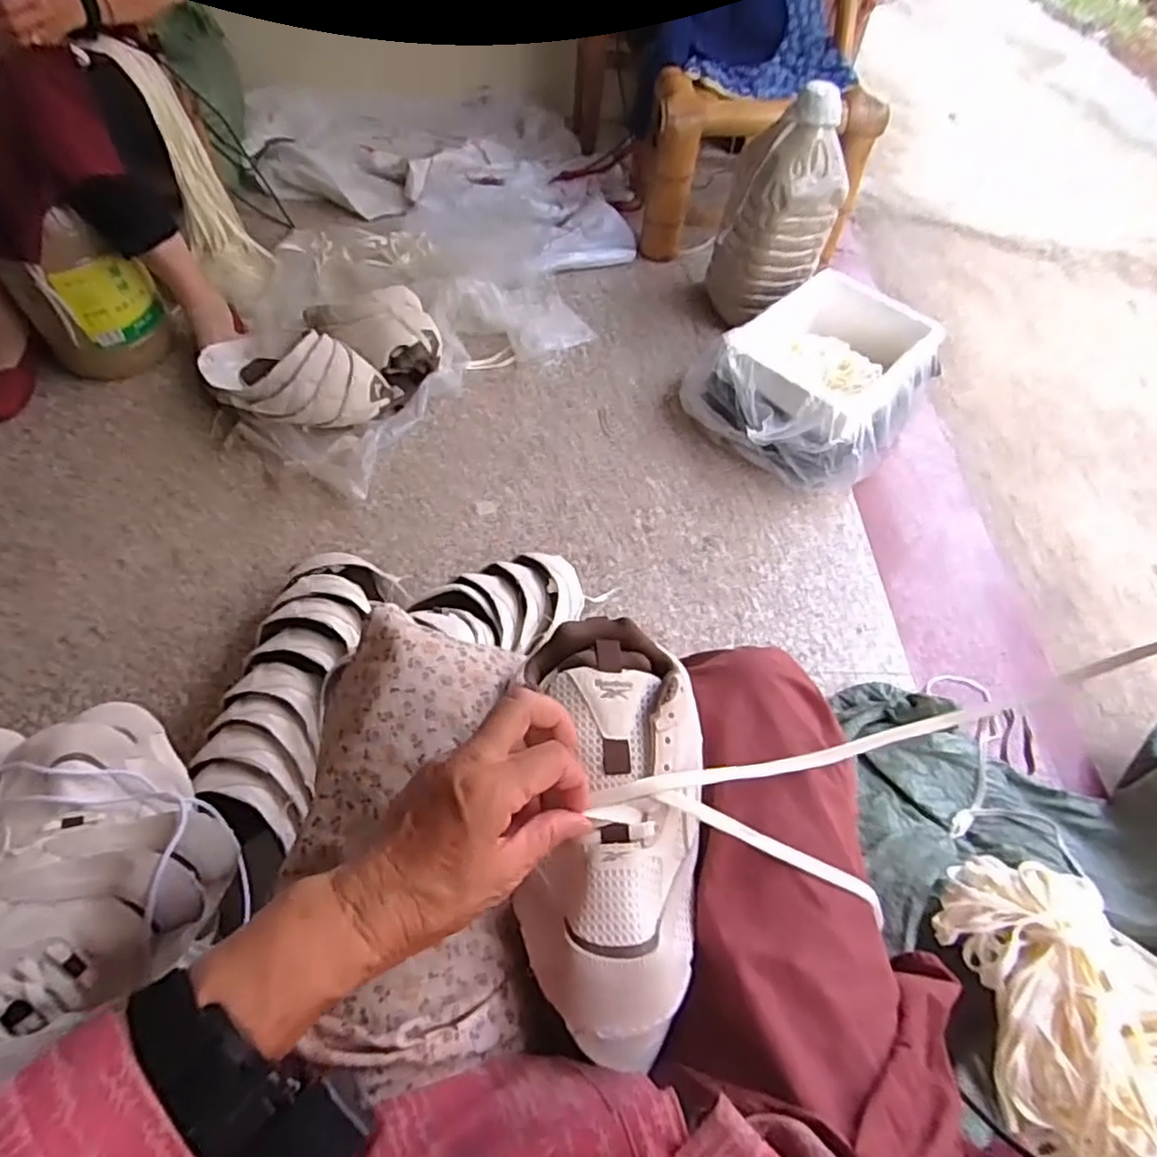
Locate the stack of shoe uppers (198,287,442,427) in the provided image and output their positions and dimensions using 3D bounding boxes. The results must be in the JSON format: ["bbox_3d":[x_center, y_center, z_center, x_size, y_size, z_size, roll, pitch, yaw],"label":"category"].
[{"bbox_3d":[-0.436,-0.383,1.146,0.361,0.137,0.263,-35,65,-25],"label":"stack of shoe uppers"}]

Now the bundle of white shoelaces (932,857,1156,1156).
[{"bbox_3d":[0.488,0.413,0.586,0.225,0.068,0.341,-23,60,-19],"label":"bundle of white shoelaces"}]

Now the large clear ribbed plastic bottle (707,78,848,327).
[{"bbox_3d":[0.386,-0.705,1.271,0.152,0.368,0.184,-17,59,-16],"label":"large clear ribbed plastic bottle"}]

